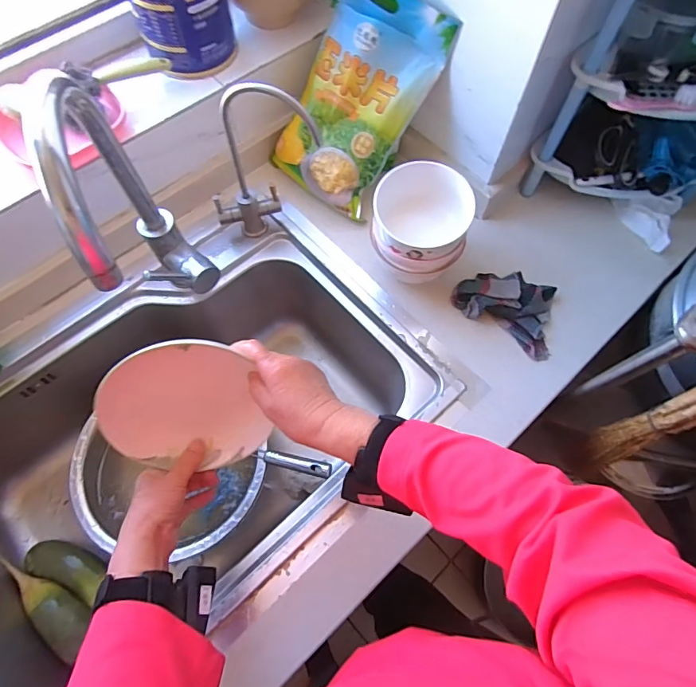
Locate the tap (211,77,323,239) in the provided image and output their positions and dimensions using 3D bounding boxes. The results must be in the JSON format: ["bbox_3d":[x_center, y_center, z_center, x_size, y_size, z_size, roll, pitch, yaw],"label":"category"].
[{"bbox_3d":[-0.108,-0.231,0.584,0.147,0.240,0.051,1,66,0],"label":"tap"}]

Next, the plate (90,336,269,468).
[{"bbox_3d":[-0.170,0.069,0.459,0.145,0.162,0.026,-20,38,-12],"label":"plate"}]

